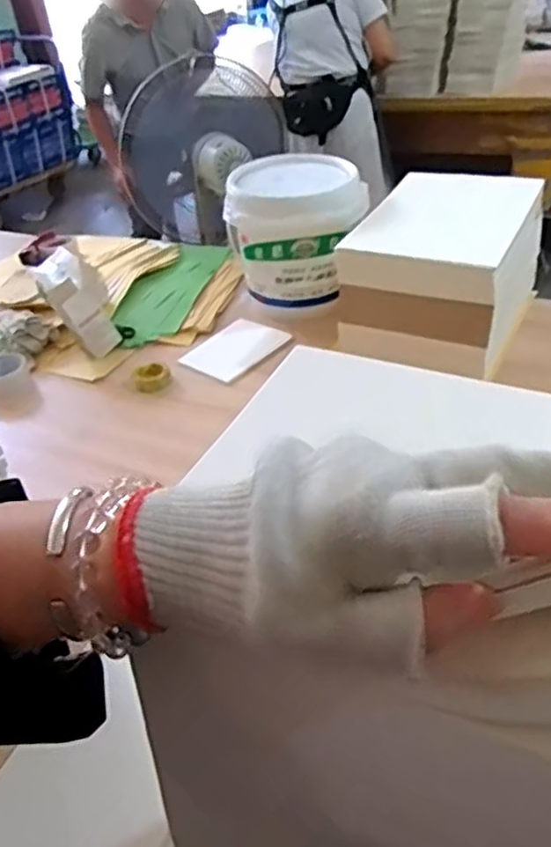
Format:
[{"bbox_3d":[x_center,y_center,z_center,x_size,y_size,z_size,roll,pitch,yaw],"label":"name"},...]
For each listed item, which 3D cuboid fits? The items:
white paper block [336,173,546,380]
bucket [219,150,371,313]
[{"bbox_3d":[0.298,-0.276,1.251,0.272,0.222,0.356,14,42,25],"label":"white paper block"},{"bbox_3d":[0.046,-0.380,1.396,0.262,0.250,0.258,-1,38,7],"label":"bucket"}]

